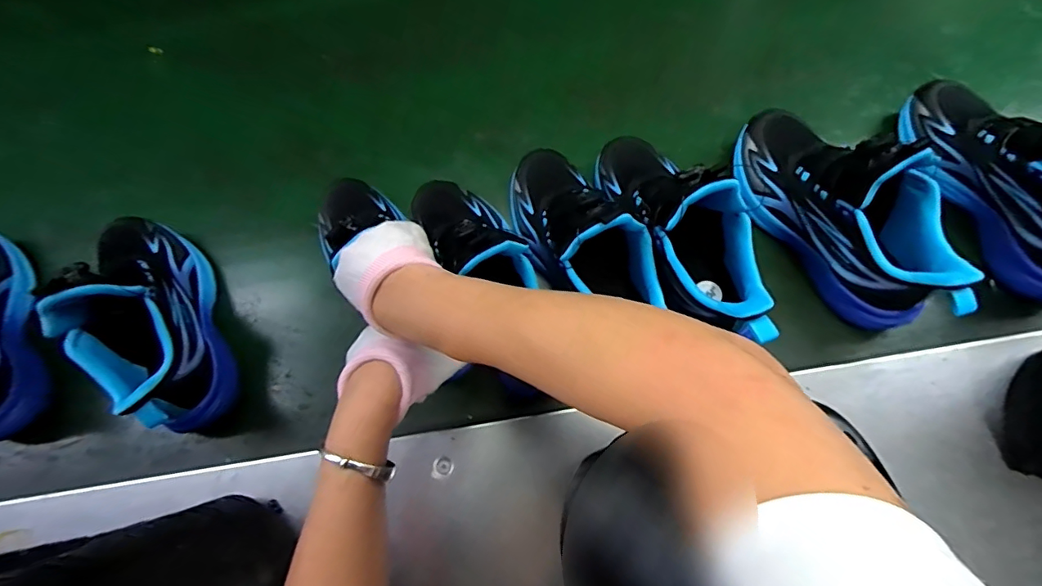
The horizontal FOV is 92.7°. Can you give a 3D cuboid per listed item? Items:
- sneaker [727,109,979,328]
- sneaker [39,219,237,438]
[{"bbox_3d":[0.303,-0.085,0.461,0.089,0.136,0.247,-33,74,-9],"label":"sneaker"},{"bbox_3d":[-0.370,0.019,0.480,0.093,0.139,0.235,-23,73,-6],"label":"sneaker"}]

